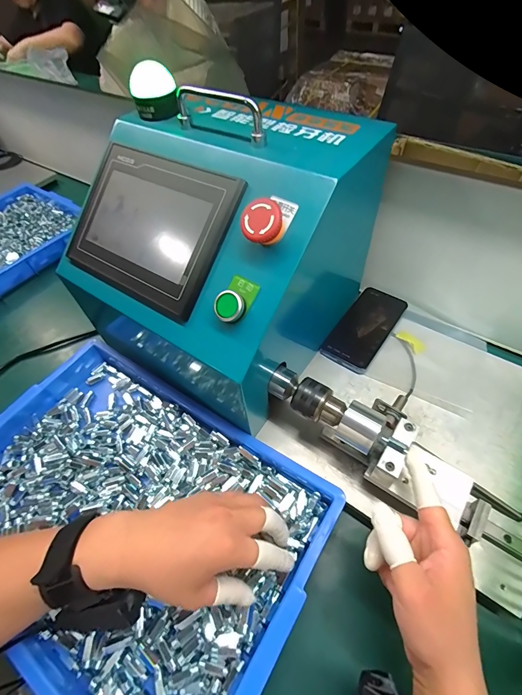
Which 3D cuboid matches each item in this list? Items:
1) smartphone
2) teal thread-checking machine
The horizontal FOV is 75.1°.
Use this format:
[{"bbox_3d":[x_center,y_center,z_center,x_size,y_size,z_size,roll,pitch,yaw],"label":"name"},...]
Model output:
[{"bbox_3d":[0.156,-0.030,0.511,0.072,0.012,0.152,29,62,24],"label":"smartphone"},{"bbox_3d":[-0.052,-0.120,0.437,0.292,0.266,0.278,28,61,23],"label":"teal thread-checking machine"}]

